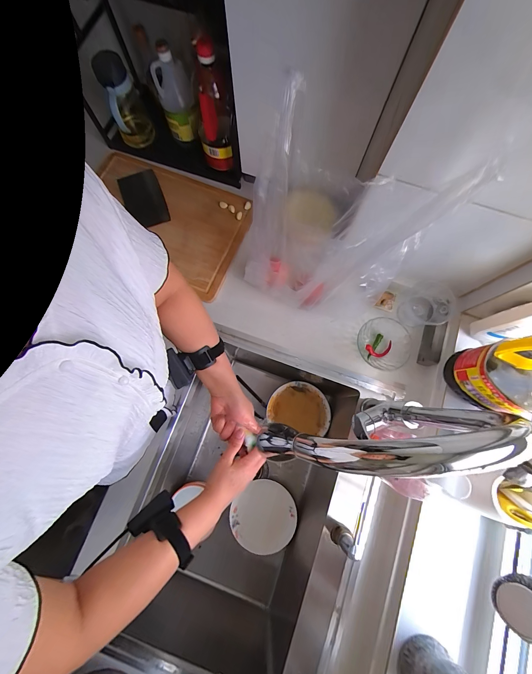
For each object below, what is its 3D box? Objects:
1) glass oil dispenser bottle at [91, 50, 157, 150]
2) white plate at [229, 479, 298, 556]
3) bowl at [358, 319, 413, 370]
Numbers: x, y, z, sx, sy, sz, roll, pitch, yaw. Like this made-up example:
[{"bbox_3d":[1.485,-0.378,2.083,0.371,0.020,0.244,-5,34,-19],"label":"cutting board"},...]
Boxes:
[{"bbox_3d":[-0.349,-0.573,0.676,0.085,0.183,0.079,-25,78,-5],"label":"glass oil dispenser bottle"},{"bbox_3d":[-0.004,0.483,0.729,0.170,0.018,0.161,0,77,1],"label":"white plate"},{"bbox_3d":[0.268,0.018,0.613,0.108,0.041,0.110,0,77,1],"label":"bowl"}]

